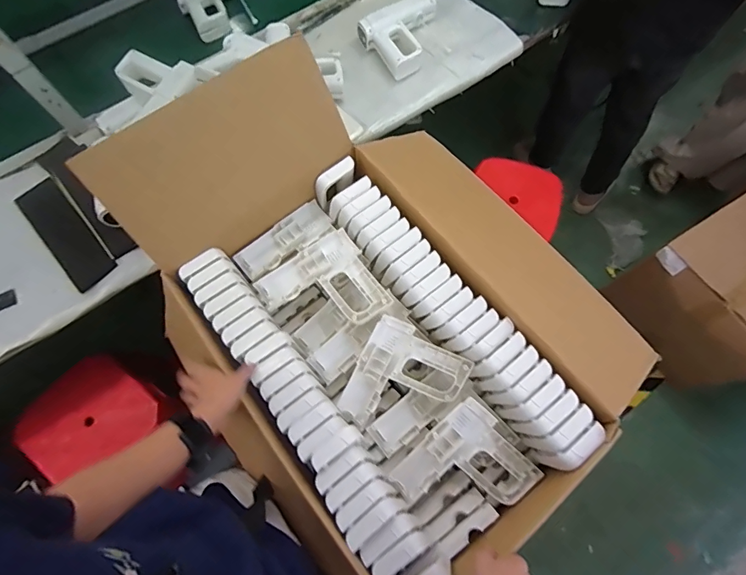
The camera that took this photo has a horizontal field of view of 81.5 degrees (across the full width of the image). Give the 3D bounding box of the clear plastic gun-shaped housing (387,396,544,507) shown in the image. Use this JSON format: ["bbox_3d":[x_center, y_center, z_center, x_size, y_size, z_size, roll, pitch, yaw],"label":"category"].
[{"bbox_3d":[0.155,0.320,0.749,0.200,0.029,0.179,-41,89,-2],"label":"clear plastic gun-shaped housing"}]

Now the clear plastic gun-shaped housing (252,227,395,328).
[{"bbox_3d":[-0.096,0.011,0.835,0.203,0.046,0.189,-34,72,-13],"label":"clear plastic gun-shaped housing"}]

